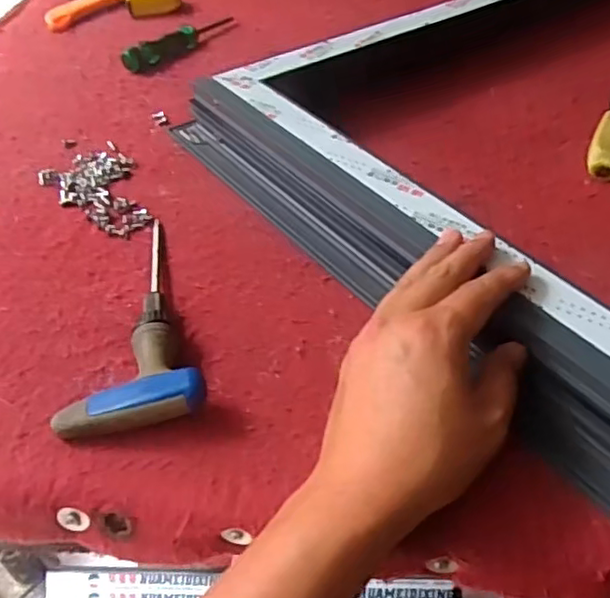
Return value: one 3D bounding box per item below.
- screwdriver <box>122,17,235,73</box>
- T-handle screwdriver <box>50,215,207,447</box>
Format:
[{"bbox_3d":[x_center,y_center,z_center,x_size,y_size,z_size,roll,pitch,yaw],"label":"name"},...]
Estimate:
[{"bbox_3d":[-0.150,-0.324,0.786,0.028,0.024,0.187,23,49,22],"label":"screwdriver"},{"bbox_3d":[-0.126,0.008,0.440,0.087,0.033,0.199,-11,45,-11],"label":"T-handle screwdriver"}]

